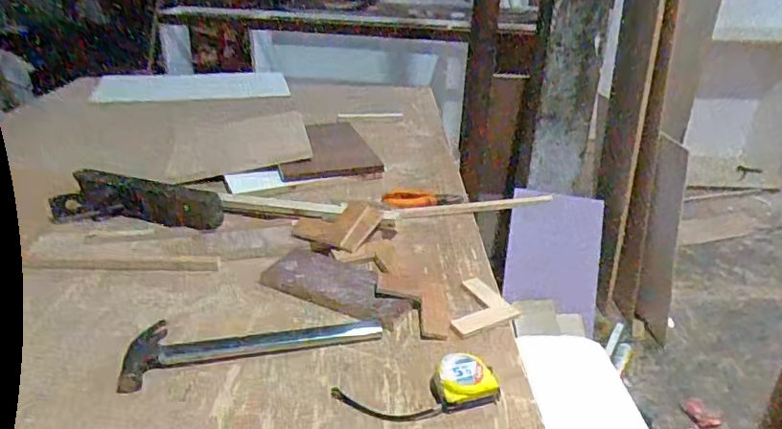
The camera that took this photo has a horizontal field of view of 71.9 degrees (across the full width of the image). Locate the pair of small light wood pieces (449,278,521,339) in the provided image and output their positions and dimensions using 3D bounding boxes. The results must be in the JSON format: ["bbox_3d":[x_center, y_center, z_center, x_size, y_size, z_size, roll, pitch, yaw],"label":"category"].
[{"bbox_3d":[0.117,0.132,0.784,0.105,0.009,0.098,-14,31,-30],"label":"pair of small light wood pieces"}]

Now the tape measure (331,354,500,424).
[{"bbox_3d":[0.029,0.201,0.626,0.184,0.030,0.066,-3,27,-10],"label":"tape measure"}]

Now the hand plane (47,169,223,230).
[{"bbox_3d":[-0.455,-0.019,0.970,0.288,0.070,0.062,4,27,4],"label":"hand plane"}]

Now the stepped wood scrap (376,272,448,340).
[{"bbox_3d":[0.029,0.124,0.770,0.099,0.015,0.123,3,26,1],"label":"stepped wood scrap"}]

